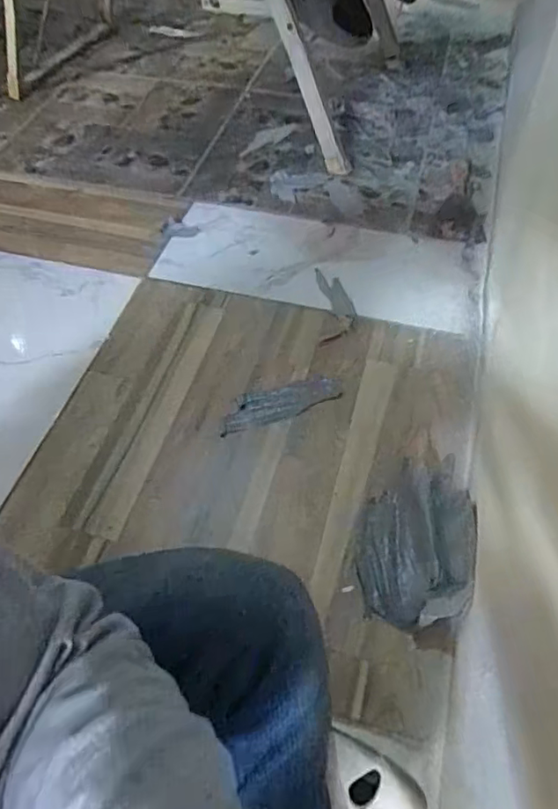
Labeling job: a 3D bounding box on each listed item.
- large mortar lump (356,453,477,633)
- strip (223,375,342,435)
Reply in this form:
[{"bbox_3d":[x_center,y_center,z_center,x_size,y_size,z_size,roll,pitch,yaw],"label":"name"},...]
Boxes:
[{"bbox_3d":[0.143,0.124,0.575,0.106,0.060,0.188,15,55,13],"label":"large mortar lump"},{"bbox_3d":[0.004,-0.002,0.698,0.154,0.005,0.049,-16,54,-10],"label":"strip"}]

